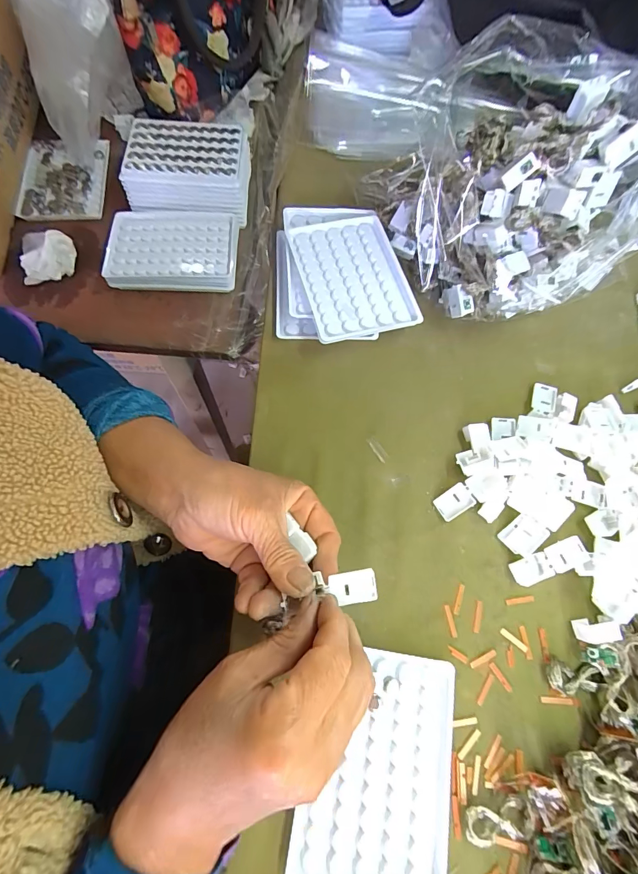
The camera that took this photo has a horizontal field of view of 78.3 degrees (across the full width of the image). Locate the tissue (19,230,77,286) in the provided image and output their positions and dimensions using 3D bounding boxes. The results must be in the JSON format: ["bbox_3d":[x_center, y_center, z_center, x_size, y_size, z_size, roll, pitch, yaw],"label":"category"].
[{"bbox_3d":[-0.287,-0.195,0.410,0.055,0.029,0.059,-20,70,-10],"label":"tissue"}]

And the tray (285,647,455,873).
[{"bbox_3d":[0.040,0.210,0.250,0.093,0.007,0.129,11,68,3],"label":"tray"}]

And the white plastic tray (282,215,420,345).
[{"bbox_3d":[0.030,-0.148,0.361,0.092,0.008,0.126,-14,72,-8],"label":"white plastic tray"}]

